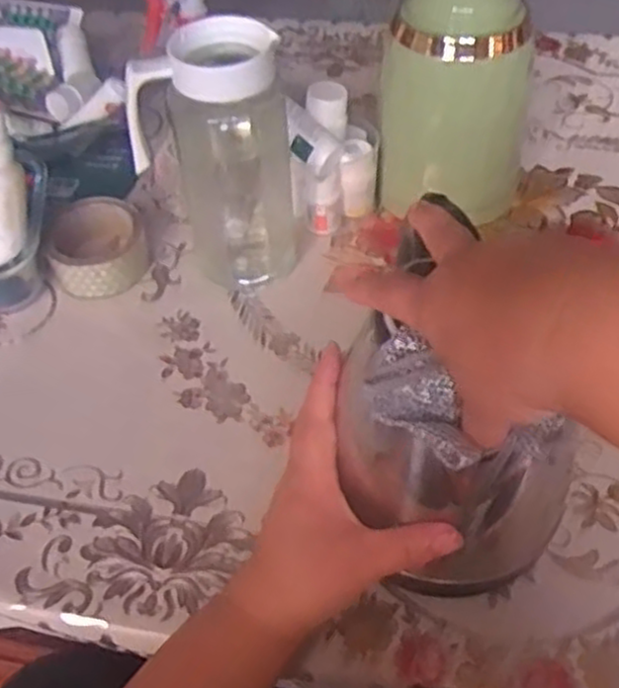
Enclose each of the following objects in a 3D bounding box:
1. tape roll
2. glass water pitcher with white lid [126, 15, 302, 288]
[{"bbox_3d":[-0.184,-0.084,0.672,0.086,0.041,0.089,-2,48,2],"label":"tape roll"},{"bbox_3d":[-0.075,-0.143,0.605,0.110,0.205,0.080,-15,49,-10],"label":"glass water pitcher with white lid"}]

